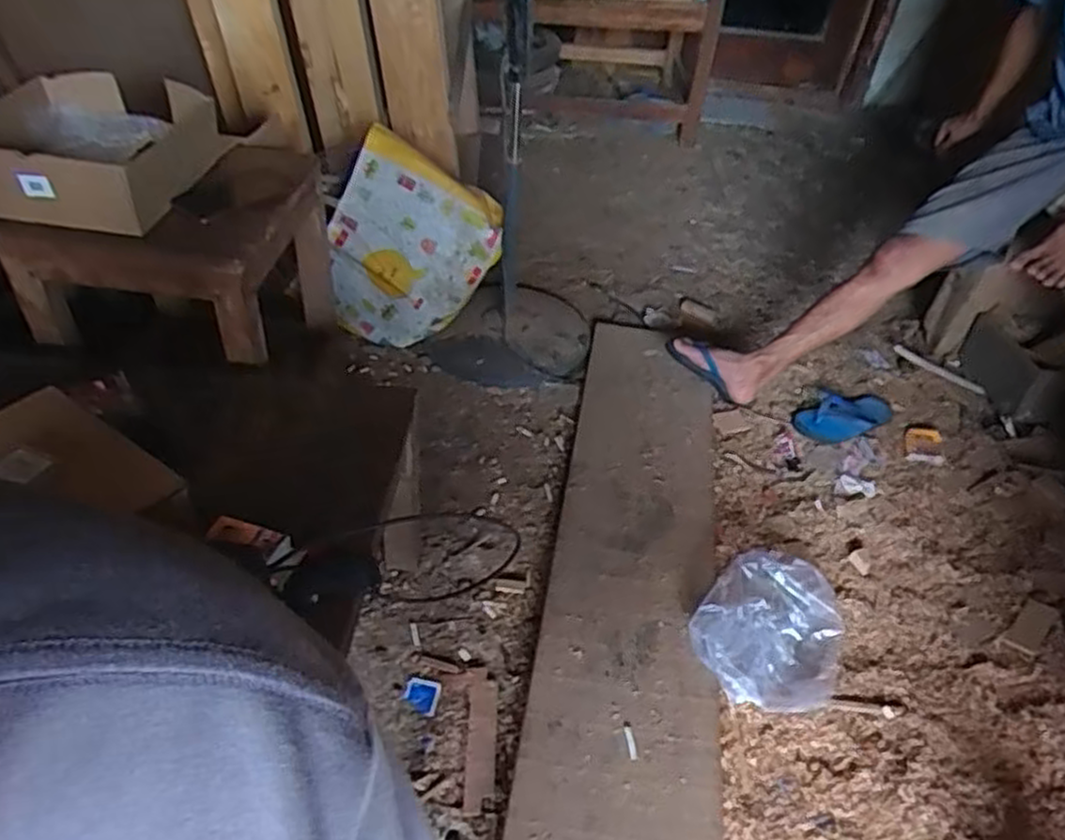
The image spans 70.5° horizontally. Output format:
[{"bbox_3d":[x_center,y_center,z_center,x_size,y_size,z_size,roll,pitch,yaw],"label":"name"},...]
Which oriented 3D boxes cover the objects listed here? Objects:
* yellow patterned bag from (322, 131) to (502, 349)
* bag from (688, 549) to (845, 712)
[{"bbox_3d":[-0.275,-0.348,1.617,0.332,0.419,0.131,25,30,-17],"label":"yellow patterned bag"},{"bbox_3d":[0.385,0.334,1.201,0.221,0.068,0.278,31,47,23],"label":"bag"}]

